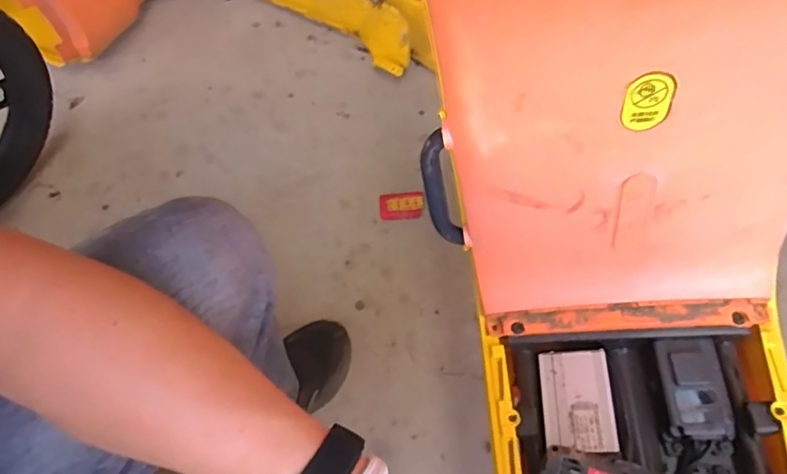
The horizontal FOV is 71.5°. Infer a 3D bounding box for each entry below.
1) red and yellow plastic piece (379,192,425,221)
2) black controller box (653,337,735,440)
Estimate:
[{"bbox_3d":[0.014,-0.050,0.895,0.072,0.009,0.048,-1,66,-1],"label":"red and yellow plastic piece"},{"bbox_3d":[0.293,0.148,0.535,0.052,0.028,0.093,-2,64,-1],"label":"black controller box"}]

